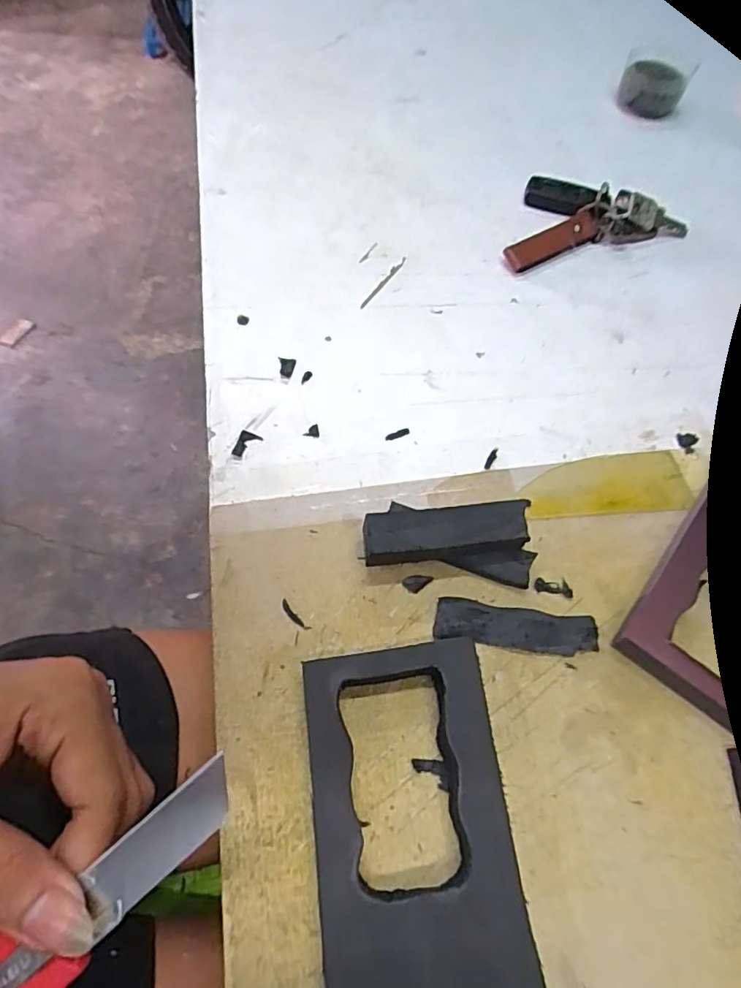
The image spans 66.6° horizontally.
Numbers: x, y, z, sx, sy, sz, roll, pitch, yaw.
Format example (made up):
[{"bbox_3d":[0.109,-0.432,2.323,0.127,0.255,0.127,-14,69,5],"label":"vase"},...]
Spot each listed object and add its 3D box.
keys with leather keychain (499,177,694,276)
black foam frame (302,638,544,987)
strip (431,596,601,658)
[{"bbox_3d":[0.160,-0.216,0.431,0.144,0.023,0.073,-17,64,-12],"label":"keys with leather keychain"},{"bbox_3d":[0.017,0.138,0.234,0.078,0.027,0.142,-5,62,-6],"label":"black foam frame"},{"bbox_3d":[0.074,0.068,0.288,0.081,0.006,0.022,8,62,1],"label":"strip"}]

